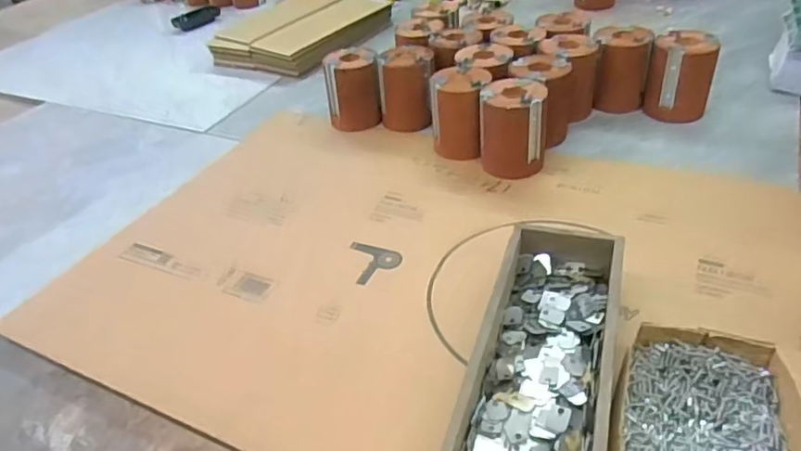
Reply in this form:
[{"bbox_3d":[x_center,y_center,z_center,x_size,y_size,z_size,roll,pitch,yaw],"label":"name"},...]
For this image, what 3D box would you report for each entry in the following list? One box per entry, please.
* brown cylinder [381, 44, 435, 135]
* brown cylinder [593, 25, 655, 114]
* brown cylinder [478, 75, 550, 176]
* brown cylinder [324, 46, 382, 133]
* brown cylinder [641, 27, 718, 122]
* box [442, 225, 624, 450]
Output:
[{"bbox_3d":[0.010,-0.195,0.832,0.077,0.100,0.085,-4,39,3],"label":"brown cylinder"},{"bbox_3d":[0.308,-0.218,0.815,0.073,0.100,0.080,9,41,19],"label":"brown cylinder"},{"bbox_3d":[0.139,-0.120,0.716,0.077,0.099,0.073,1,40,10],"label":"brown cylinder"},{"bbox_3d":[-0.070,-0.197,0.846,0.077,0.100,0.072,-12,39,-7],"label":"brown cylinder"},{"bbox_3d":[0.377,-0.200,0.776,0.080,0.098,0.077,14,43,23],"label":"brown cylinder"},{"bbox_3d":[0.112,0.109,0.455,0.098,0.066,0.296,9,41,18],"label":"box"}]

